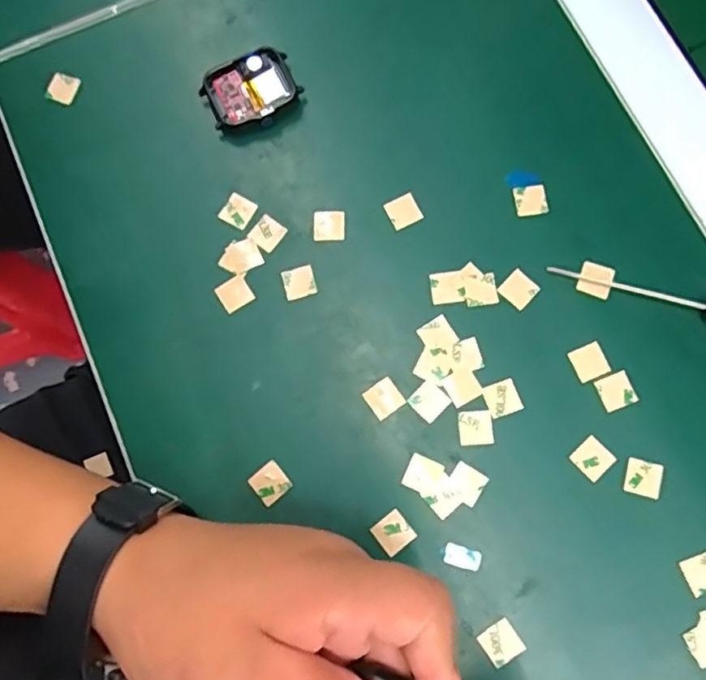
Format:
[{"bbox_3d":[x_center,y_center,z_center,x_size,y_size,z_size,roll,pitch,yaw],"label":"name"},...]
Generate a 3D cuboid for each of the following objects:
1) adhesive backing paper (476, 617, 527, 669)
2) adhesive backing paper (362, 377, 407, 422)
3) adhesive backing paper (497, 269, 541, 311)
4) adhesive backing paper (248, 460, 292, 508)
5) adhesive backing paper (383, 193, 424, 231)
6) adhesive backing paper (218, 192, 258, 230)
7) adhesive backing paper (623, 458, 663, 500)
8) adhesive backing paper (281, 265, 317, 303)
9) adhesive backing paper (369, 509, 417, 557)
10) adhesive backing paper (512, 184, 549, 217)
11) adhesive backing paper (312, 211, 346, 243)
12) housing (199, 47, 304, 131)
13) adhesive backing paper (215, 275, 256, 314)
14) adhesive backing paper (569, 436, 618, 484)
[{"bbox_3d":[0.064,0.130,0.272,0.016,0.004,0.016,-34,79,-6],"label":"adhesive backing paper"},{"bbox_3d":[0.015,0.028,0.298,0.016,0.004,0.015,-34,84,-6],"label":"adhesive backing paper"},{"bbox_3d":[0.081,-0.024,0.308,0.015,0.004,0.015,43,84,4],"label":"adhesive backing paper"},{"bbox_3d":[-0.038,0.066,0.292,0.015,0.004,0.016,-39,85,-8],"label":"adhesive backing paper"},{"bbox_3d":[0.025,-0.064,0.318,0.015,0.004,0.015,-26,83,1],"label":"adhesive backing paper"},{"bbox_3d":[-0.058,-0.065,0.323,0.015,0.004,0.016,29,83,-1],"label":"adhesive backing paper"},{"bbox_3d":[0.131,0.062,0.286,0.016,0.004,0.015,13,77,7],"label":"adhesive backing paper"},{"bbox_3d":[-0.026,-0.028,0.313,0.015,0.004,0.016,-16,77,-1],"label":"adhesive backing paper"},{"bbox_3d":[0.018,0.087,0.286,0.016,0.004,0.016,-37,79,-7],"label":"adhesive backing paper"},{"bbox_3d":[0.089,-0.070,0.316,0.016,0.004,0.015,-10,77,-1],"label":"adhesive backing paper"},{"bbox_3d":[-0.012,-0.057,0.320,0.016,0.004,0.015,-3,85,-10],"label":"adhesive backing paper"},{"bbox_3d":[-0.053,-0.129,0.331,0.047,0.013,0.037,-23,78,-4],"label":"housing"},{"bbox_3d":[-0.058,-0.023,0.313,0.016,0.004,0.015,-30,82,-8],"label":"adhesive backing paper"},{"bbox_3d":[0.109,0.054,0.289,0.016,0.004,0.016,-42,80,-7],"label":"adhesive backing paper"}]

